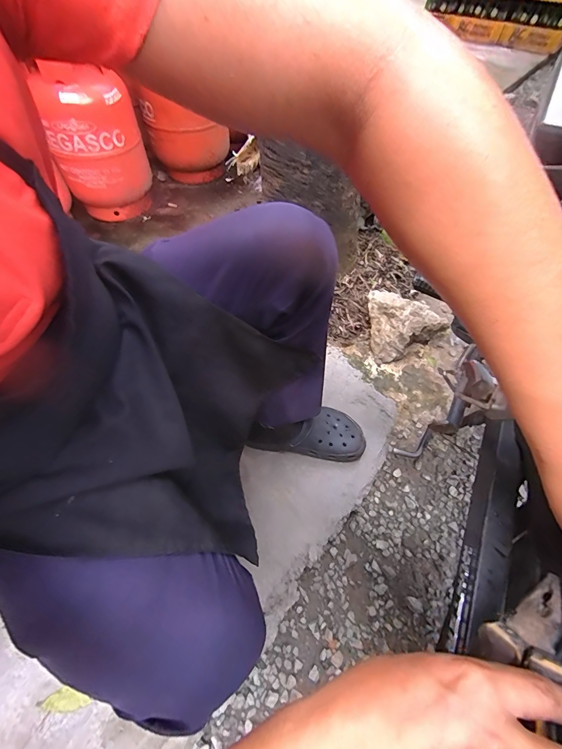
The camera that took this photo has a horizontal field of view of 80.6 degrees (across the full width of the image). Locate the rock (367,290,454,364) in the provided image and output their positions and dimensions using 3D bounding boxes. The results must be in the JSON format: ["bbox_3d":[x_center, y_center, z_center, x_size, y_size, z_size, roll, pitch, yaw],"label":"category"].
[{"bbox_3d":[0.347,-0.131,0.924,0.195,0.113,0.190,0,55,2],"label":"rock"}]

